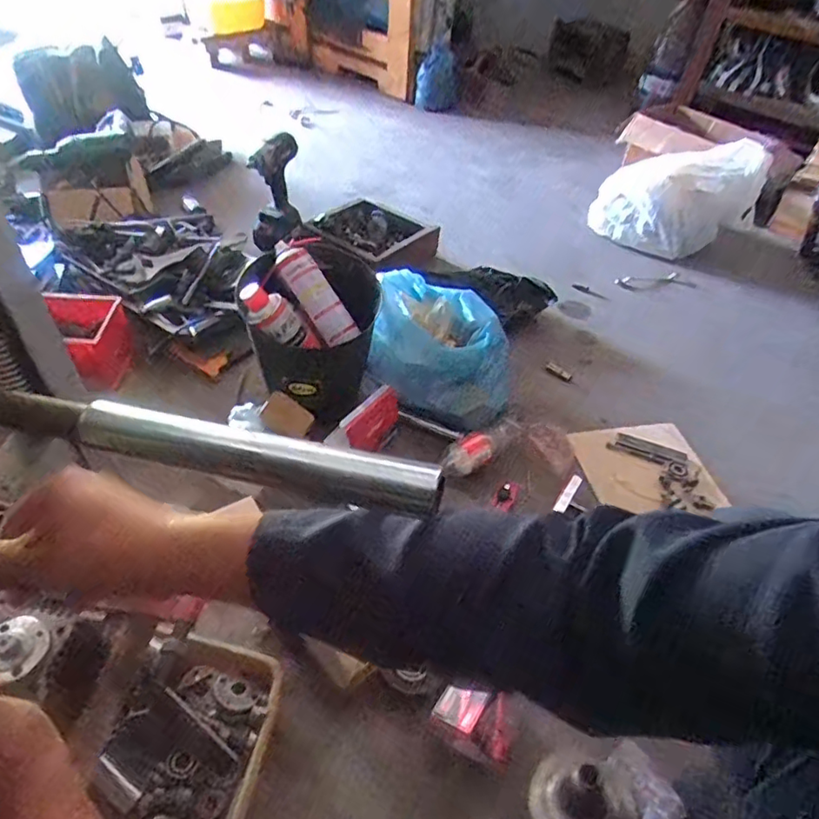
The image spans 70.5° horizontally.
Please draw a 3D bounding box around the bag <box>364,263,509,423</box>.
[{"bbox_3d":[0.066,-0.124,1.050,0.253,0.181,0.211,10,45,3],"label":"bag"}]

